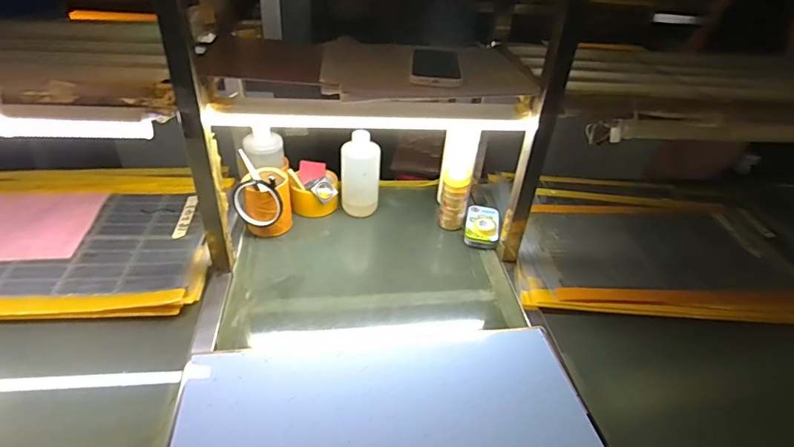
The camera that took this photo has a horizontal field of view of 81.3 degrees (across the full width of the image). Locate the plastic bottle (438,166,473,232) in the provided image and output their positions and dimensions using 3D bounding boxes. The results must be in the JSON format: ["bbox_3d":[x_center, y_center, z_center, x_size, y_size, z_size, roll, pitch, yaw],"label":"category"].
[{"bbox_3d":[0.117,-0.050,0.925,0.053,0.133,0.046,14,37,11],"label":"plastic bottle"}]

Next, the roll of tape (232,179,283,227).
[{"bbox_3d":[-0.250,-0.036,0.841,0.095,0.090,0.019,-20,21,20],"label":"roll of tape"}]

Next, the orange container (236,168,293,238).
[{"bbox_3d":[-0.247,-0.034,0.880,0.083,0.121,0.086,2,36,-5],"label":"orange container"}]

